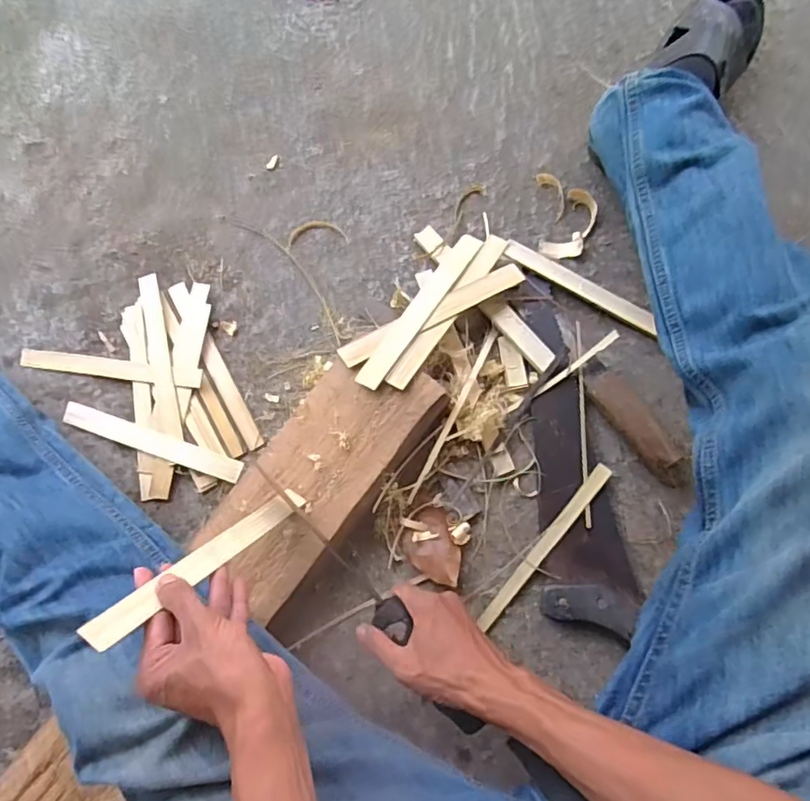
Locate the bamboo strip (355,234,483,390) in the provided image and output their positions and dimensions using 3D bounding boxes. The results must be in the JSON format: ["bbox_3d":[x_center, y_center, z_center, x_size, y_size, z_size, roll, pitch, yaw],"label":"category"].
[{"bbox_3d":[0.019,-0.103,0.642,0.032,0.007,0.228,26,66,21],"label":"bamboo strip"}]

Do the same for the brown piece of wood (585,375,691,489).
[{"bbox_3d":[0.255,0.029,0.623,0.047,0.037,0.143,-33,79,-7],"label":"brown piece of wood"}]

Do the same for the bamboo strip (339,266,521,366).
[{"bbox_3d":[0.031,-0.095,0.637,0.224,0.009,0.028,-27,73,-12],"label":"bamboo strip"}]

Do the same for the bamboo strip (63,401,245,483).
[{"bbox_3d":[-0.289,0.046,0.657,0.224,0.011,0.027,19,78,4],"label":"bamboo strip"}]

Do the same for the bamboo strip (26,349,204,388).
[{"bbox_3d":[-0.346,-0.039,0.678,0.222,0.010,0.023,8,77,2],"label":"bamboo strip"}]

